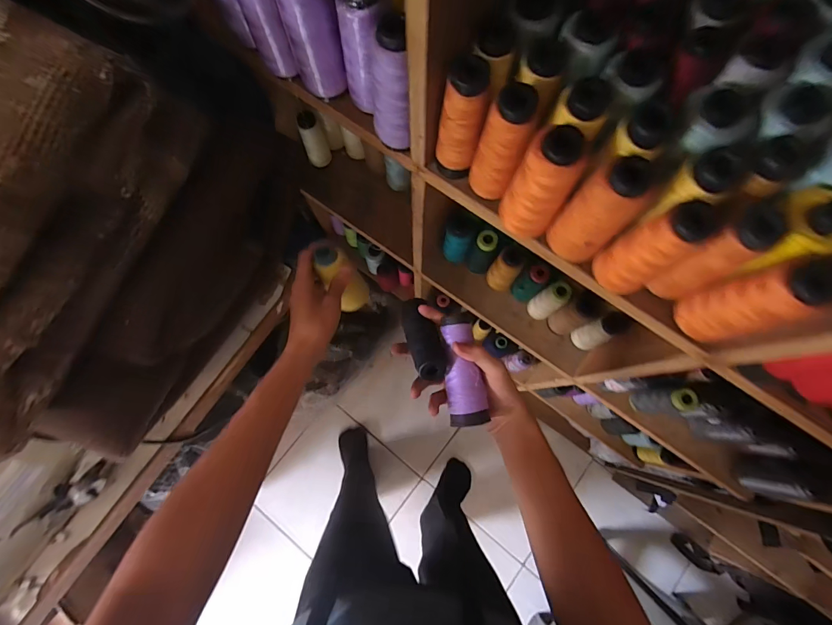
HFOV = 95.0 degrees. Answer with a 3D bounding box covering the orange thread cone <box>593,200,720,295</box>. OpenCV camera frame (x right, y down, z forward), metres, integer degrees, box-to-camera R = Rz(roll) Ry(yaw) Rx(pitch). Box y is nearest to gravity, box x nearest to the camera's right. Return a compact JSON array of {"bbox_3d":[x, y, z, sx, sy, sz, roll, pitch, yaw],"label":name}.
[{"bbox_3d":[0.189,-0.049,0.308,0.036,0.109,0.043,-28,78,-6],"label":"orange thread cone"}]

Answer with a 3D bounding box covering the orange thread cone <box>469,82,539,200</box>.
[{"bbox_3d":[0.070,-0.138,0.326,0.037,0.107,0.032,11,77,3],"label":"orange thread cone"}]

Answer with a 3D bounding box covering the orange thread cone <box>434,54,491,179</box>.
[{"bbox_3d":[0.038,-0.165,0.338,0.036,0.116,0.029,6,77,2],"label":"orange thread cone"}]

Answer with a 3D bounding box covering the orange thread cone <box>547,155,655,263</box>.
[{"bbox_3d":[0.149,-0.082,0.317,0.045,0.104,0.037,34,79,8],"label":"orange thread cone"}]

